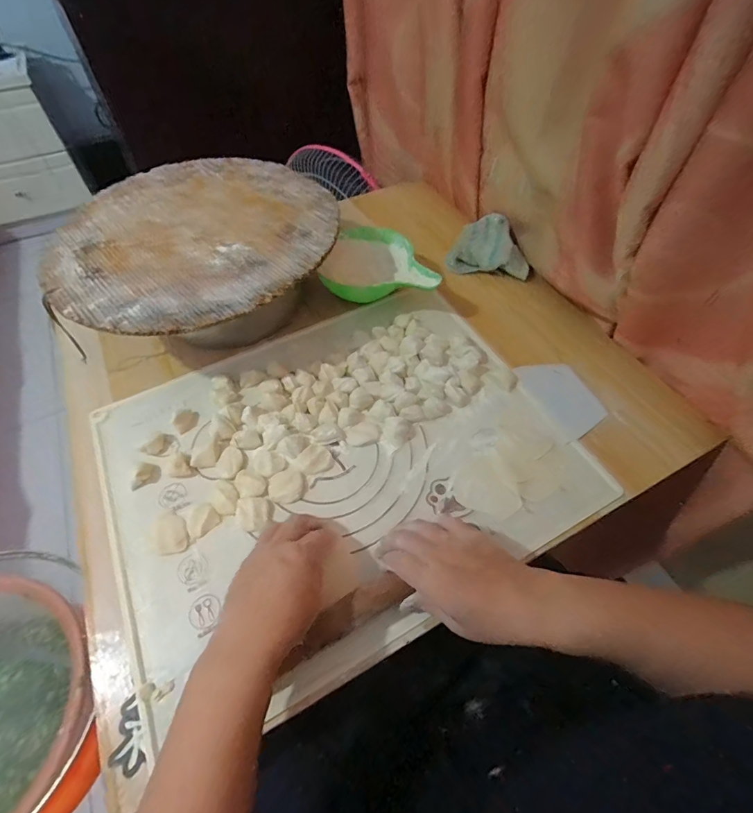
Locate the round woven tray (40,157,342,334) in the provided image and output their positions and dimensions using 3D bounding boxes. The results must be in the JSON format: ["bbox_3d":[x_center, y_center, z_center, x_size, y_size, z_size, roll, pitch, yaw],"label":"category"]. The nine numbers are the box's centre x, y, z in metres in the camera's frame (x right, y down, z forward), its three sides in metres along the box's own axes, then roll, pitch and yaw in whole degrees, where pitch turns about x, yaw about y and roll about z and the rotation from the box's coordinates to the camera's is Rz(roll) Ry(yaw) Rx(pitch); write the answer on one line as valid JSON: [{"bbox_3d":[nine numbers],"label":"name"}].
[{"bbox_3d":[-0.231,-0.228,0.524,0.343,0.031,0.350,2,57,-3],"label":"round woven tray"}]

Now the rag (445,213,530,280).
[{"bbox_3d":[0.179,-0.263,0.658,0.123,0.047,0.118,3,57,3],"label":"rag"}]

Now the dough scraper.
[{"bbox_3d":[0.236,-0.015,0.522,0.075,0.005,0.120,-17,55,-11],"label":"dough scraper"}]

